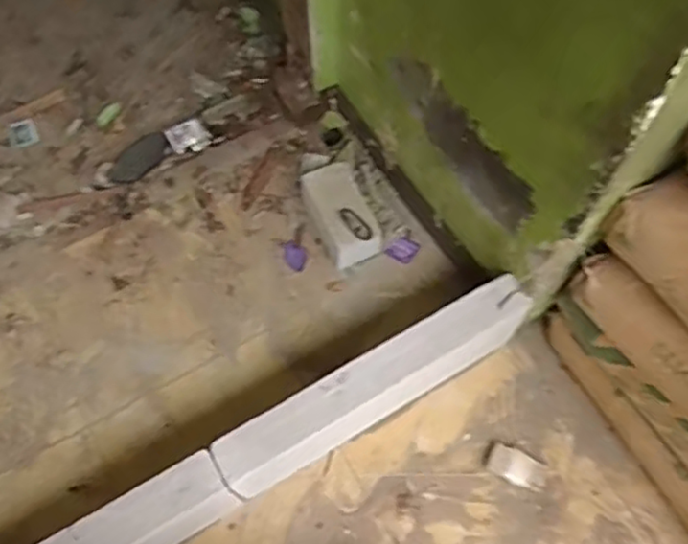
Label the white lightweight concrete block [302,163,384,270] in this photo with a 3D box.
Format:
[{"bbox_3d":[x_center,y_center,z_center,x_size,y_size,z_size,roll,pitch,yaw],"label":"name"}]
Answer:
[{"bbox_3d":[-0.006,-0.136,1.444,0.118,0.108,0.232,-20,66,-9],"label":"white lightweight concrete block"}]

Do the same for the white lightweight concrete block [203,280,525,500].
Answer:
[{"bbox_3d":[0.058,0.214,1.203,0.591,0.225,0.090,-30,68,-13],"label":"white lightweight concrete block"}]

